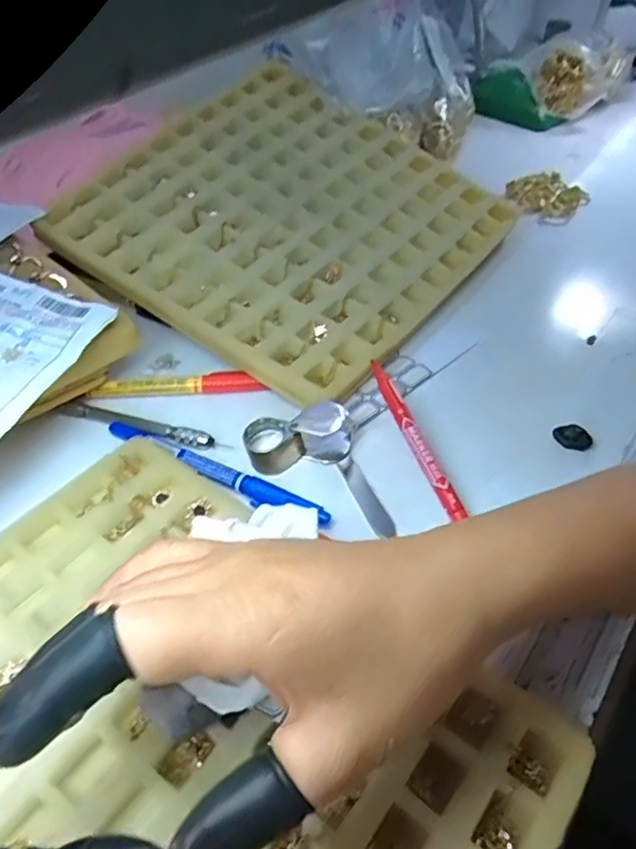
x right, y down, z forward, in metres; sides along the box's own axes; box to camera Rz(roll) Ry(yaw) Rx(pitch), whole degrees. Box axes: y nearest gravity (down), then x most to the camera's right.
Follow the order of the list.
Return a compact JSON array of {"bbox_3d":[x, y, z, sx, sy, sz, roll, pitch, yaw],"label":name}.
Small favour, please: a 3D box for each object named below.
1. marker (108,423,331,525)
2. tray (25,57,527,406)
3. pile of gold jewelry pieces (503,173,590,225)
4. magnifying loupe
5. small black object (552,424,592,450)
[{"bbox_3d":[-0.058,0.024,0.319,0.140,0.007,0.013,21,44,20],"label":"marker"},{"bbox_3d":[-0.020,-0.155,0.436,0.252,0.018,0.261,34,61,13],"label":"tray"},{"bbox_3d":[0.205,-0.202,0.529,0.052,0.020,0.069,-20,48,-17],"label":"pile of gold jewelry pieces"},{"bbox_3d":[-0.008,0.006,0.319,0.060,0.026,0.024,-15,47,-13],"label":"magnifying loupe"},{"bbox_3d":[0.140,0.007,0.328,0.020,0.009,0.012,14,47,15],"label":"small black object"}]

